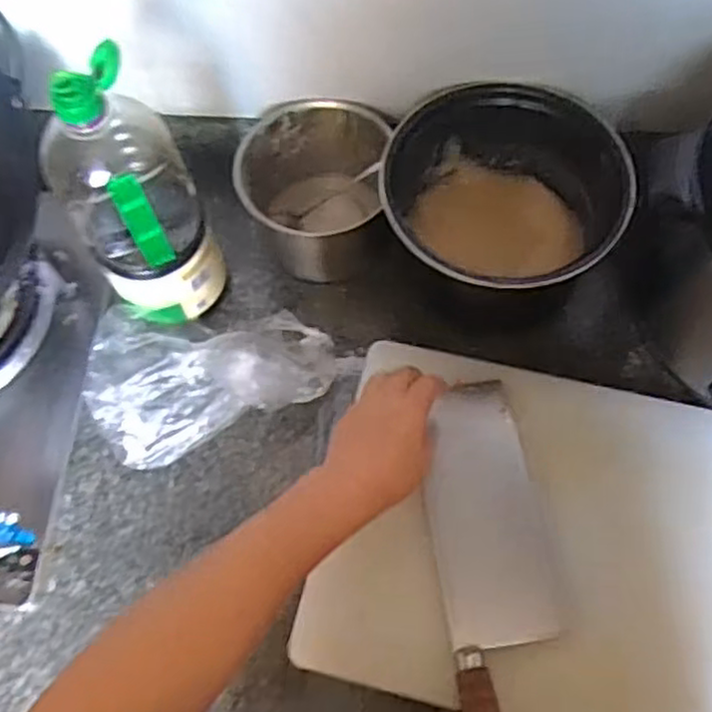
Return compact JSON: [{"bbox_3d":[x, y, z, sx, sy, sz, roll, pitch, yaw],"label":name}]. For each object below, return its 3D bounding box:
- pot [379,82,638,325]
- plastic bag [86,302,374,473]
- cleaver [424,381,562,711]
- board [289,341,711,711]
[{"bbox_3d":[0.135,-0.133,0.687,0.213,0.145,0.181,9,67,6],"label":"pot"},{"bbox_3d":[-0.130,0.019,0.659,0.243,0.106,0.145,-2,66,1],"label":"plastic bag"},{"bbox_3d":[0.115,0.180,0.603,0.101,0.029,0.318,0,67,2],"label":"cleaver"},{"bbox_3d":[0.174,0.162,0.609,0.390,0.019,0.287,13,73,6],"label":"board"}]

